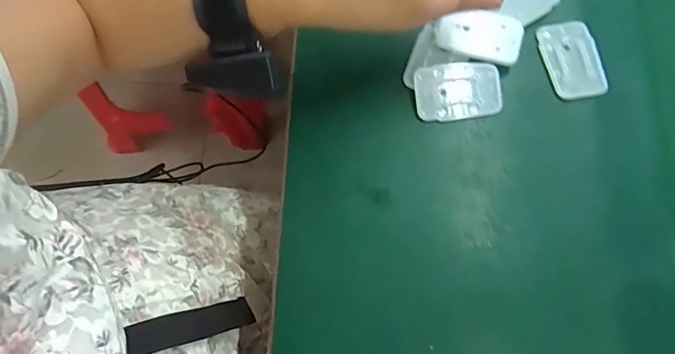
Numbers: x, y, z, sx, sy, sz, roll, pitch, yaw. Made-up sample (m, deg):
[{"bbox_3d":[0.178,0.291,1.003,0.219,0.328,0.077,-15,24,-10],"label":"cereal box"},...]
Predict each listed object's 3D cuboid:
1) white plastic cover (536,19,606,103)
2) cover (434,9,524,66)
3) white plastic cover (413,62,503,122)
[{"bbox_3d":[0.197,-0.098,0.382,0.044,0.010,0.069,-13,74,-6],"label":"white plastic cover"},{"bbox_3d":[0.117,-0.117,0.374,0.068,0.012,0.042,15,73,3],"label":"cover"},{"bbox_3d":[0.098,-0.070,0.369,0.069,0.009,0.046,-9,73,-5],"label":"white plastic cover"}]

